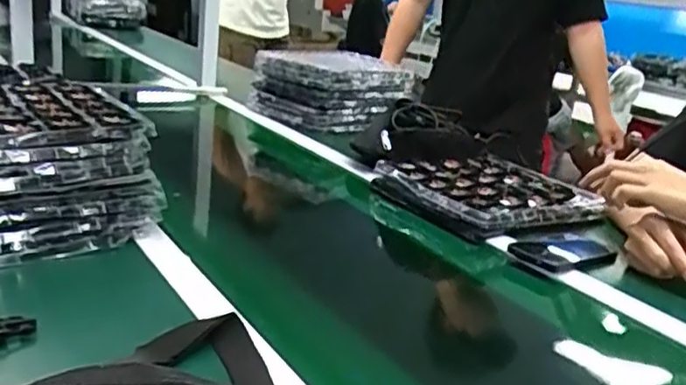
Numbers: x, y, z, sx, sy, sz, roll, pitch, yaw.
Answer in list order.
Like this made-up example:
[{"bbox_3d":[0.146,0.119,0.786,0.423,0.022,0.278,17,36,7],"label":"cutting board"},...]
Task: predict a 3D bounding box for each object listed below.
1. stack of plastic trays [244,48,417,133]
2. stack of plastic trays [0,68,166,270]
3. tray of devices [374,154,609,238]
[{"bbox_3d":[-0.020,-0.250,1.637,0.279,0.142,0.366,19,22,35],"label":"stack of plastic trays"},{"bbox_3d":[-0.431,-0.048,0.852,0.293,0.146,0.356,-7,22,-35],"label":"stack of plastic trays"},{"bbox_3d":[0.240,0.002,1.125,0.289,0.050,0.261,-5,21,-31],"label":"tray of devices"}]

